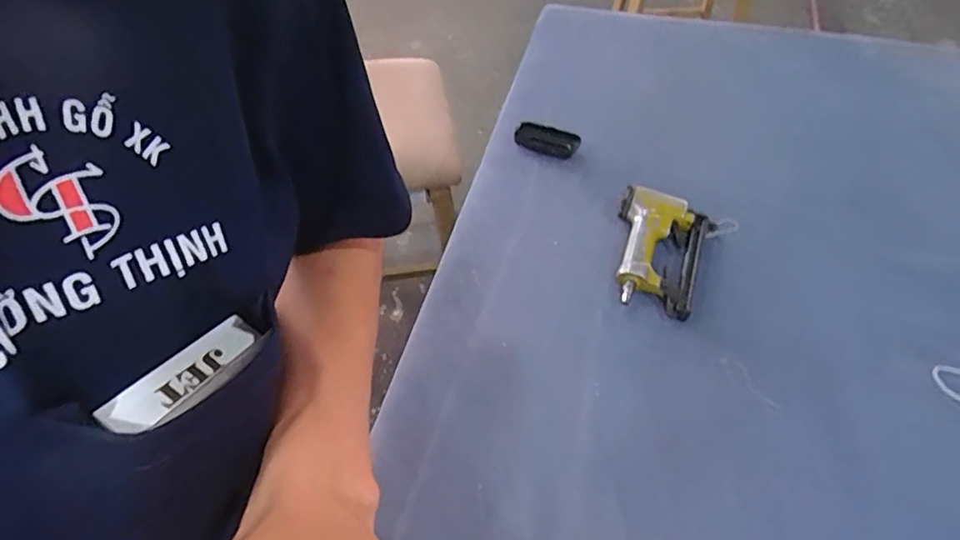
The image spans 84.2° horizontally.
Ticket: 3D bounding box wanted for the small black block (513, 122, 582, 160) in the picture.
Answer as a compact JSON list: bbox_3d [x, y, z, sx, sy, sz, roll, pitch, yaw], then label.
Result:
[{"bbox_3d":[0.111,-0.220,0.891,0.113,0.023,0.042,25,58,19],"label":"small black block"}]

